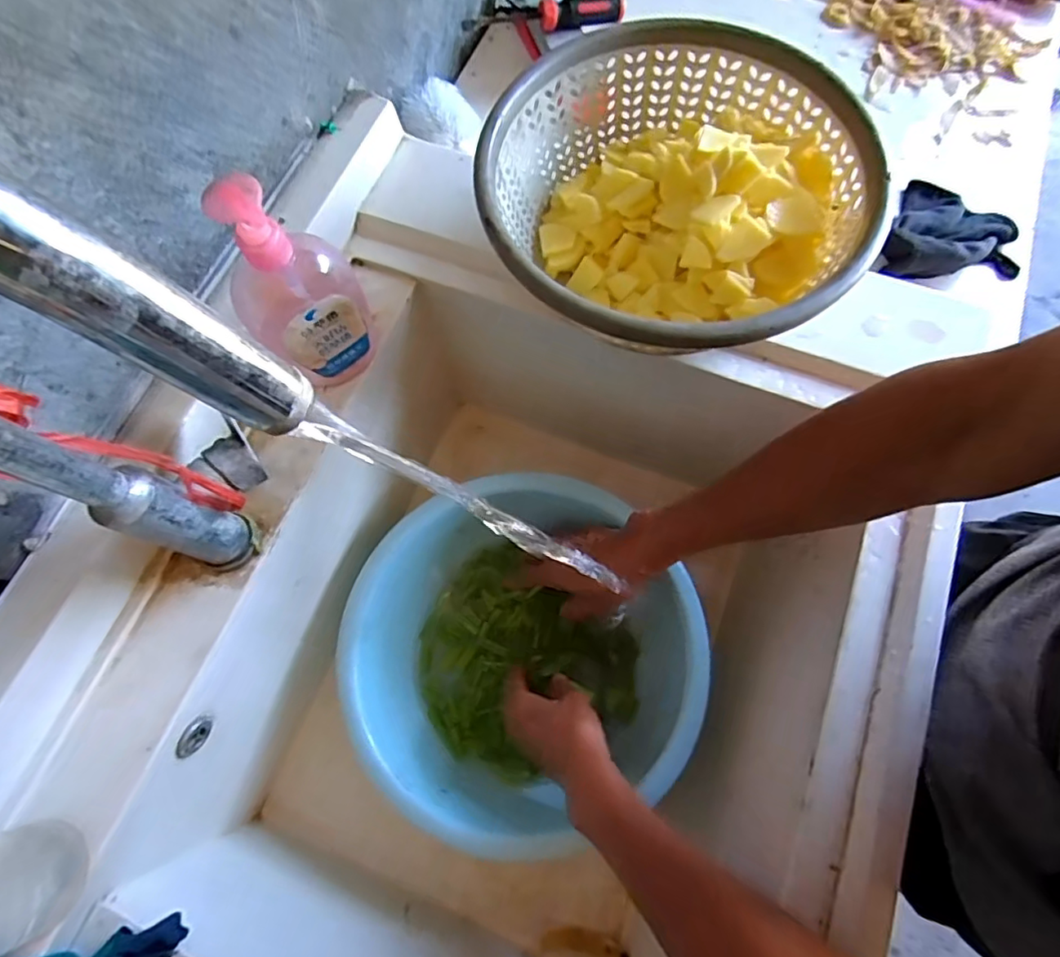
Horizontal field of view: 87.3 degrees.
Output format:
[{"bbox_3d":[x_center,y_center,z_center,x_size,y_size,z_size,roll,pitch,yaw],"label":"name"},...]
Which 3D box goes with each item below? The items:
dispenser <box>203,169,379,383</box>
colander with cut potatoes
[{"bbox_3d":[-0.177,-0.141,0.425,0.089,0.186,0.054,-27,73,-8],"label":"dispenser"},{"bbox_3d":[0.113,-0.216,0.466,0.287,0.117,0.294,0,71,1],"label":"colander with cut potatoes"}]

